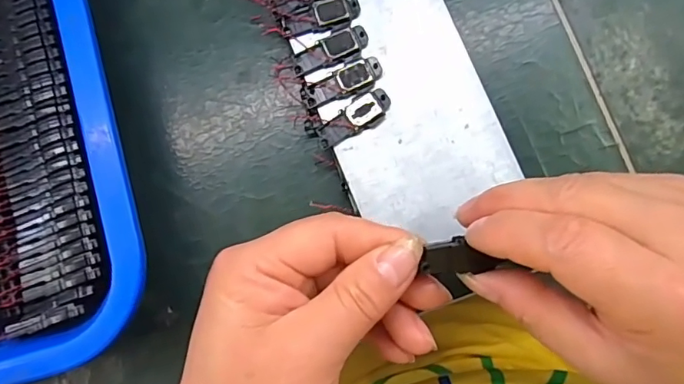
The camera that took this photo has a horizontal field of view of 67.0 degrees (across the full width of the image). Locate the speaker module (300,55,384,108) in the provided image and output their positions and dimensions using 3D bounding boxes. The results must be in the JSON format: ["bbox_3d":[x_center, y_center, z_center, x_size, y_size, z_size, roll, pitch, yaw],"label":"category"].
[{"bbox_3d":[0.001,-0.054,0.250,0.041,0.005,0.013,-23,84,-1],"label":"speaker module"}]

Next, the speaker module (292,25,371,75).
[{"bbox_3d":[-0.005,-0.069,0.252,0.039,0.004,0.014,-25,84,-1],"label":"speaker module"}]

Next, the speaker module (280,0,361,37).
[{"bbox_3d":[-0.011,-0.088,0.254,0.039,0.004,0.015,-15,84,0],"label":"speaker module"}]

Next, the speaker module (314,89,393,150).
[{"bbox_3d":[0.006,-0.035,0.248,0.039,0.004,0.015,-35,84,-3],"label":"speaker module"}]

